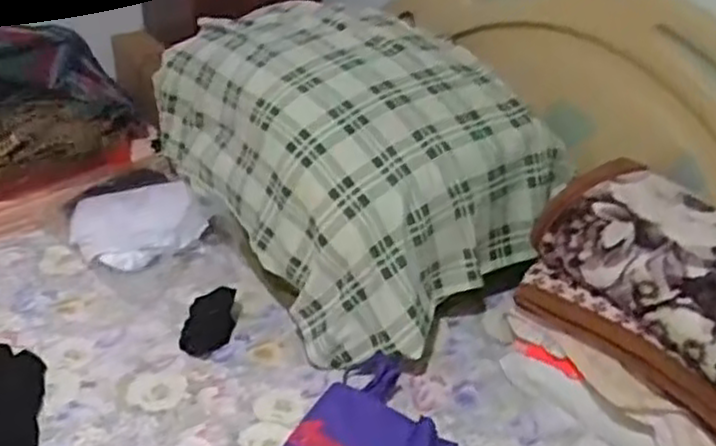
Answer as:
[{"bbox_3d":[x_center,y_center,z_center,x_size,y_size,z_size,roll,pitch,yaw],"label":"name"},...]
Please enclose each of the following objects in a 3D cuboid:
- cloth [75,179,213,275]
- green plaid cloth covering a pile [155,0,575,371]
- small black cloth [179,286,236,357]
[{"bbox_3d":[-0.449,-0.002,1.549,0.233,0.088,0.230,-25,45,-36],"label":"cloth"},{"bbox_3d":[-0.021,-0.164,1.485,0.490,0.359,0.781,-20,42,-29],"label":"green plaid cloth covering a pile"},{"bbox_3d":[-0.271,0.176,1.357,0.083,0.049,0.128,5,35,1],"label":"small black cloth"}]

